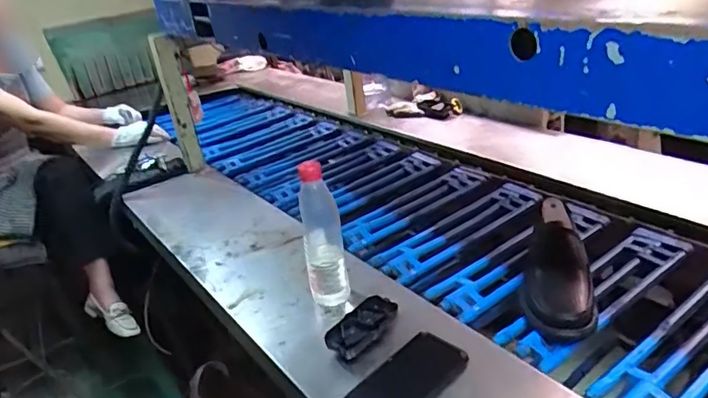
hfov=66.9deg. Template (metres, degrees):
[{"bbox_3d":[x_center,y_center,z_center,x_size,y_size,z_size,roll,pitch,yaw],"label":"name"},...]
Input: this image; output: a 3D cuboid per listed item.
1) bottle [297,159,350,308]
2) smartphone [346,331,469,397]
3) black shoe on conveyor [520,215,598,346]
[{"bbox_3d":[-0.050,0.048,0.778,0.060,0.208,0.055,-10,26,-2],"label":"bottle"},{"bbox_3d":[0.063,0.225,0.657,0.165,0.008,0.079,-30,42,-33],"label":"smartphone"},{"bbox_3d":[0.303,0.105,0.822,0.101,0.102,0.273,-1,27,17],"label":"black shoe on conveyor"}]

